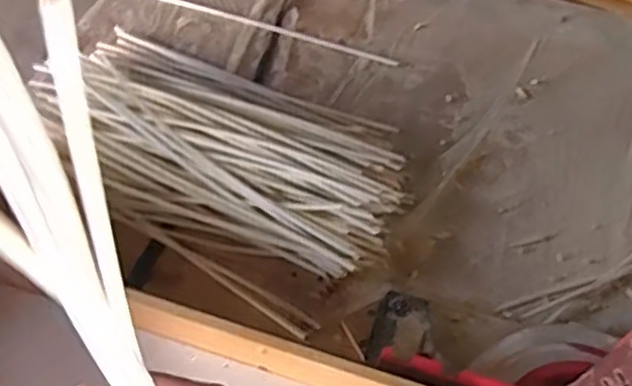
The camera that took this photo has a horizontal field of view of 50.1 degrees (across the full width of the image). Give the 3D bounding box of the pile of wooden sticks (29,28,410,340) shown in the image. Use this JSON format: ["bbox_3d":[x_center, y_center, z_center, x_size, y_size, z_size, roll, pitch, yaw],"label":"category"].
[{"bbox_3d":[-0.138,-0.067,0.910,0.522,0.076,0.324,29,57,17],"label":"pile of wooden sticks"}]

